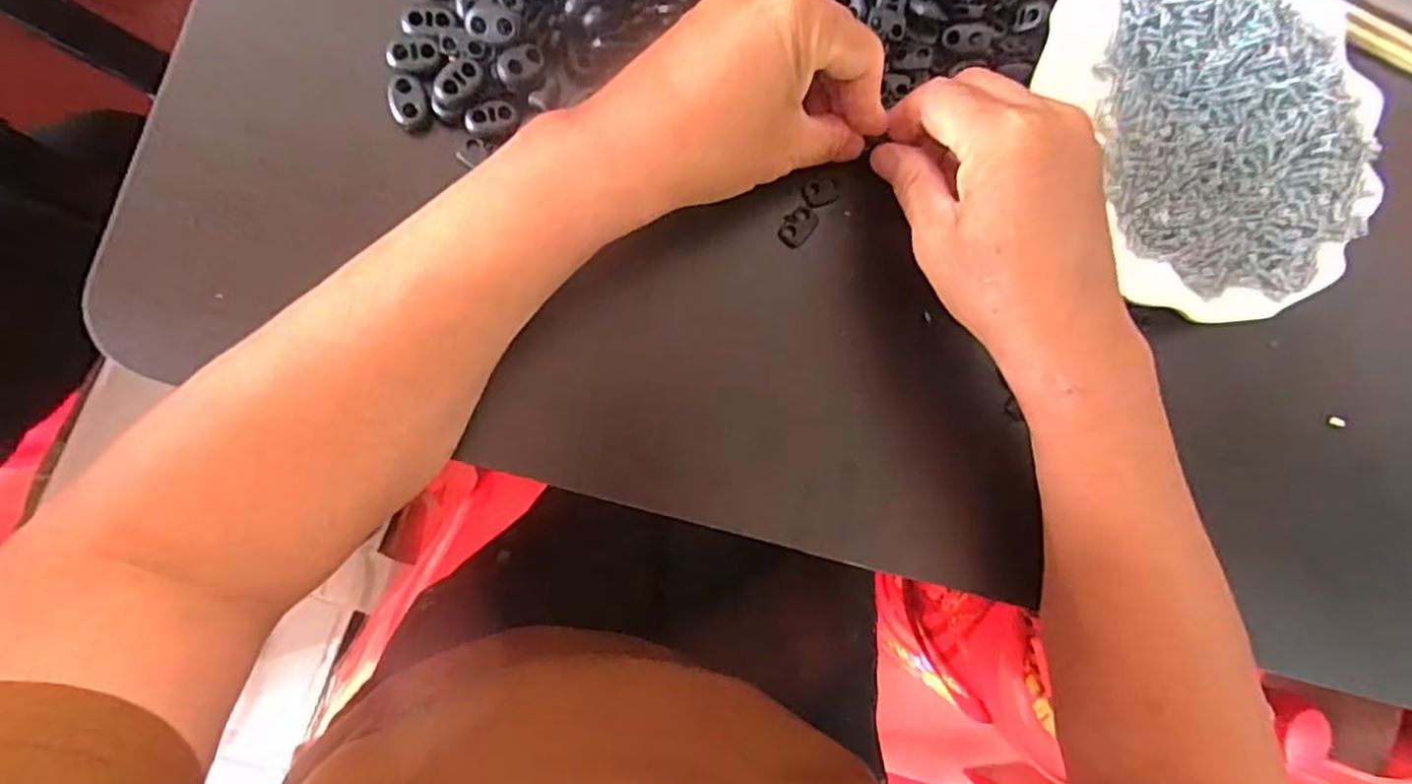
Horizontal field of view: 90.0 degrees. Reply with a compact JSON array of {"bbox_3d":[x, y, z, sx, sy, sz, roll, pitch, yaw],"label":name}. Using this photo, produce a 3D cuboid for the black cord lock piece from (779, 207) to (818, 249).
[{"bbox_3d":[0.041,-0.074,0.319,0.013,0.007,0.018,37,81,-6],"label":"black cord lock piece"}]

